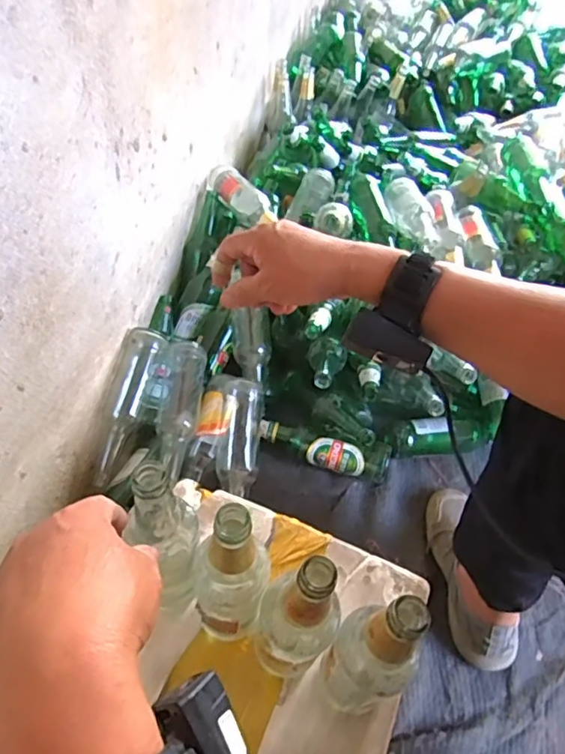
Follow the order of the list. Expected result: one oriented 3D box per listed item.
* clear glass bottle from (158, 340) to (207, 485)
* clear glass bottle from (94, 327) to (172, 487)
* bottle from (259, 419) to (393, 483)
[{"bbox_3d":[-0.175,0.057,0.953,0.070,0.065,0.254,4,66,-1],"label":"clear glass bottle"},{"bbox_3d":[-0.249,0.046,0.927,0.077,0.064,0.263,13,72,5],"label":"clear glass bottle"},{"bbox_3d":[0.071,0.116,0.951,0.225,0.065,0.056,13,51,6],"label":"bottle"}]

